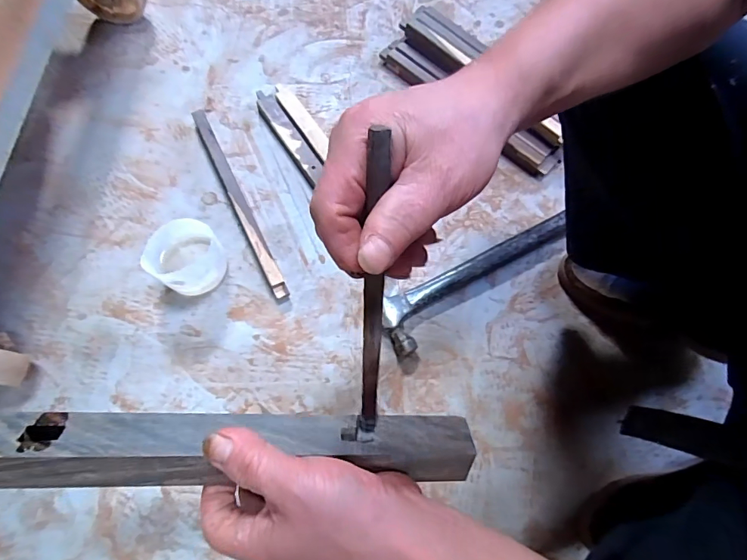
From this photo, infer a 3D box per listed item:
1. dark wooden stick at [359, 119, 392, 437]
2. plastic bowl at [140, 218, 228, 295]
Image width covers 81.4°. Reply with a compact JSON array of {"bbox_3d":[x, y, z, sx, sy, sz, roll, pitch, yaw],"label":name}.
[{"bbox_3d":[0.000,0.013,0.228,0.009,0.175,0.008,2,29,0],"label":"dark wooden stick"},{"bbox_3d":[-0.263,-0.031,0.625,0.084,0.084,0.094,24,72,7],"label":"plastic bowl"}]

